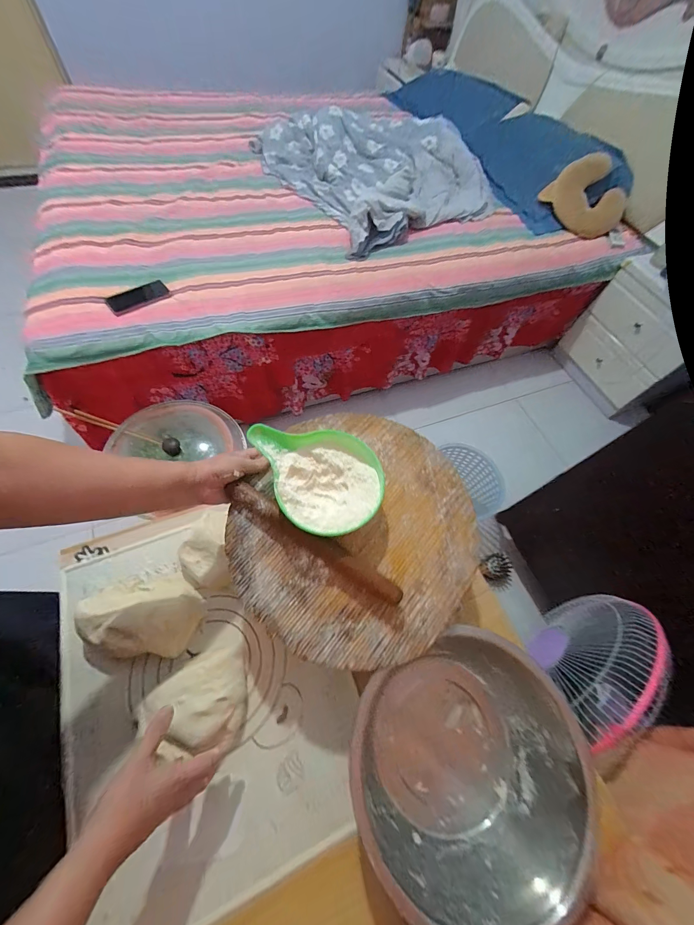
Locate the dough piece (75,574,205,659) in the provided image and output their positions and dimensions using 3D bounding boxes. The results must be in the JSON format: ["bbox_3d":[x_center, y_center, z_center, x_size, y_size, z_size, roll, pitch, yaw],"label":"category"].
[{"bbox_3d":[-0.313,0.240,0.511,0.165,0.076,0.111,1,61,-3],"label":"dough piece"}]

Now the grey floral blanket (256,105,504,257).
[{"bbox_3d":[0.128,-1.173,1.295,0.748,0.154,0.762,-28,67,-17],"label":"grey floral blanket"}]

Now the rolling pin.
[{"bbox_3d":[-0.044,0.109,0.448,0.263,0.039,0.029,30,64,12],"label":"rolling pin"}]

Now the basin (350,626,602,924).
[{"bbox_3d":[0.149,0.394,0.431,0.276,0.115,0.267,-14,63,-10],"label":"basin"}]

